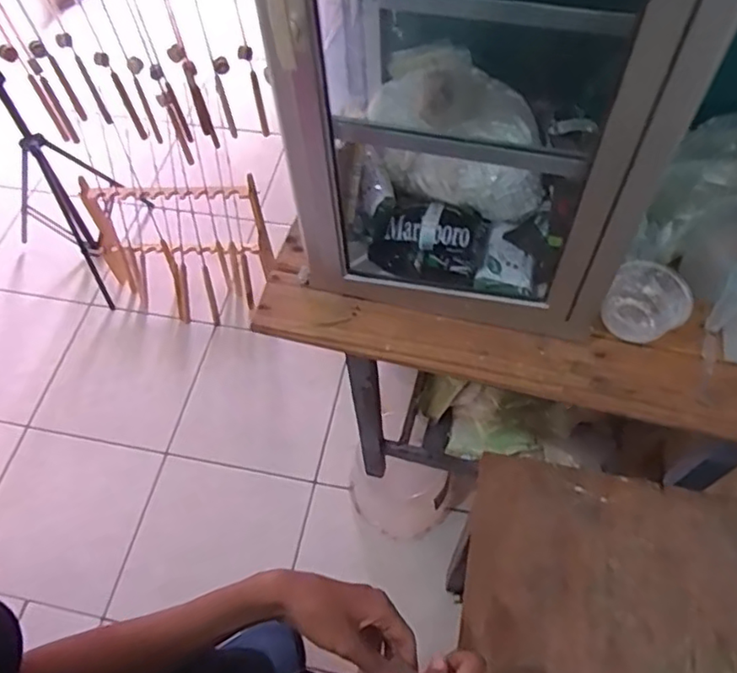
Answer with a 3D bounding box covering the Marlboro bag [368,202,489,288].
[{"bbox_3d":[0.076,-0.123,0.745,0.131,0.068,0.088,13,62,10],"label":"Marlboro bag"}]

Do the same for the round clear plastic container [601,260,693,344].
[{"bbox_3d":[0.340,-0.038,0.747,0.090,0.053,0.088,-1,60,2],"label":"round clear plastic container"}]

